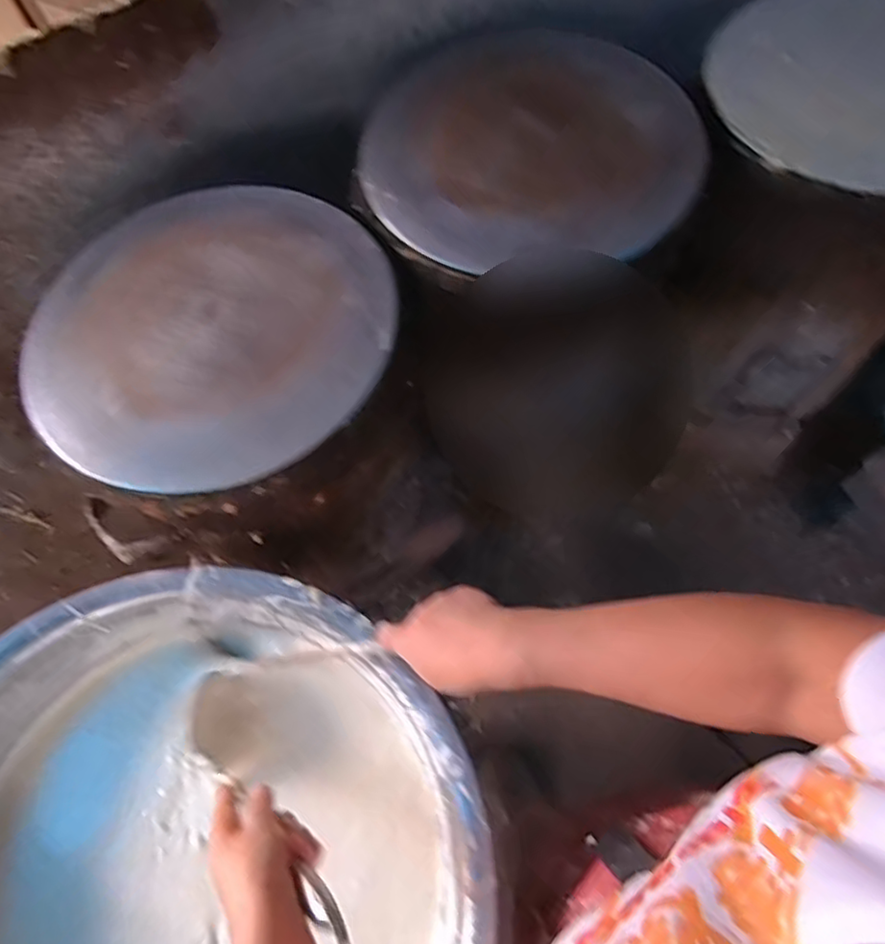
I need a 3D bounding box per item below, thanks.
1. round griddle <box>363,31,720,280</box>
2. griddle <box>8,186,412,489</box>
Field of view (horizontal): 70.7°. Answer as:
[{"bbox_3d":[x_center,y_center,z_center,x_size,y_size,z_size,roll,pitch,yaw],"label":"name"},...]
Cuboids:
[{"bbox_3d":[0.100,-0.382,0.708,0.384,0.044,0.368,-8,69,5],"label":"round griddle"},{"bbox_3d":[-0.237,-0.153,0.637,0.361,0.025,0.362,-1,67,2],"label":"griddle"}]

